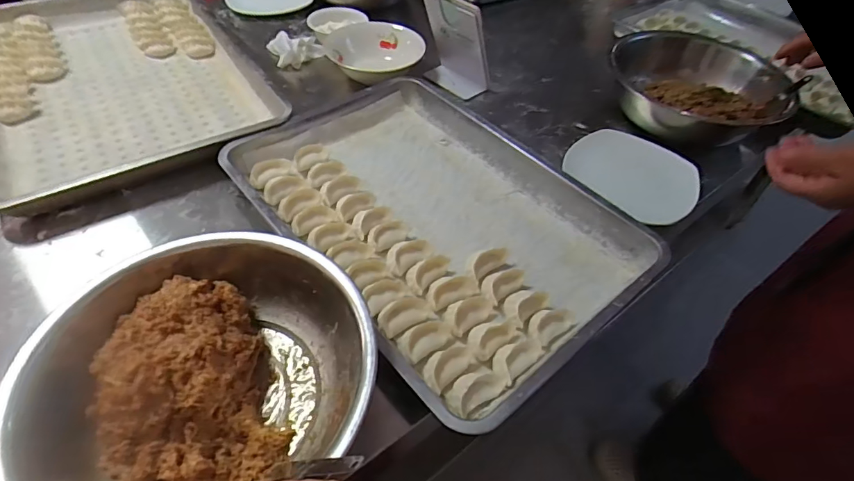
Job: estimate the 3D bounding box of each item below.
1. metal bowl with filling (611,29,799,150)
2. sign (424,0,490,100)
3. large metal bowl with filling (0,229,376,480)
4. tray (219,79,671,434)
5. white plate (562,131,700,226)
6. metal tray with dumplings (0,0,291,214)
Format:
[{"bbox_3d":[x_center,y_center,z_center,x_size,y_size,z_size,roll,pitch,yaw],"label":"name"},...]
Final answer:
[{"bbox_3d":[0.435,-0.249,0.779,0.240,0.102,0.216,9,49,4],"label":"metal bowl with filling"},{"bbox_3d":[0.056,-0.337,0.780,0.116,0.147,0.075,34,55,23],"label":"sign"},{"bbox_3d":[-0.189,0.113,0.411,0.277,0.087,0.259,-6,50,-10],"label":"large metal bowl with filling"},{"bbox_3d":[0.011,-0.041,0.595,0.365,0.043,0.492,-28,57,-26],"label":"tray"},{"bbox_3d":[0.286,-0.093,0.662,0.179,0.017,0.117,29,79,28],"label":"white plate"},{"bbox_3d":[-0.520,-0.276,0.769,0.389,0.046,0.593,-26,56,-24],"label":"metal tray with dumplings"}]

